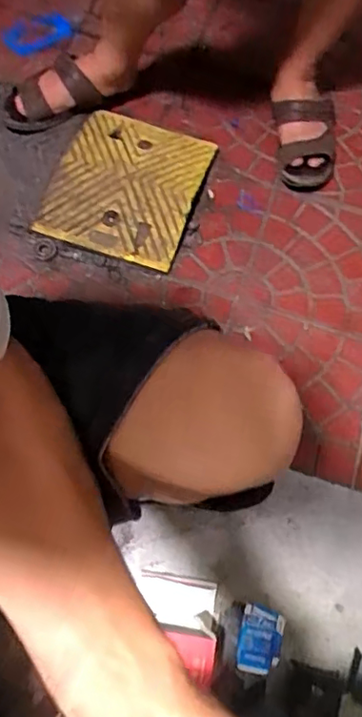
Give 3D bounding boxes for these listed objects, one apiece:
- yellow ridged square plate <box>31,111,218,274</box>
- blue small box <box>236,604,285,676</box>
[{"bbox_3d":[-0.096,-0.313,1.020,0.253,0.039,0.290,19,73,5],"label":"yellow ridged square plate"},{"bbox_3d":[0.106,0.379,0.771,0.058,0.009,0.081,14,73,3],"label":"blue small box"}]

